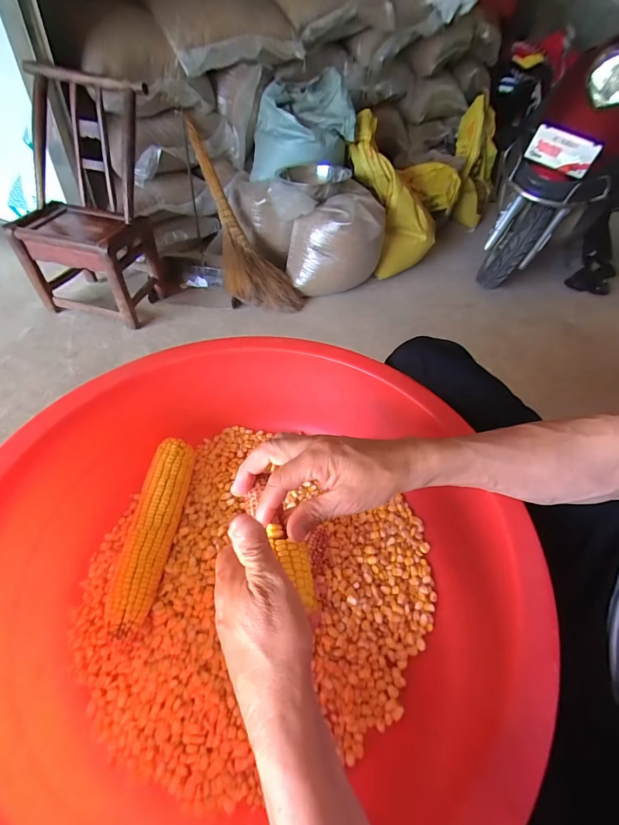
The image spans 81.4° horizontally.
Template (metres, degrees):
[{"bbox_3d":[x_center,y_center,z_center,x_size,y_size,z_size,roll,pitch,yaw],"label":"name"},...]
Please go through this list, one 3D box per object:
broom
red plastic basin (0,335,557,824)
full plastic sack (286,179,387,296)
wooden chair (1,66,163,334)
[{"bbox_3d":[-0.289,-0.719,1.392,0.264,0.102,0.759,-31,98,-30],"label":"broom"},{"bbox_3d":[-0.071,0.134,0.374,0.477,0.153,0.477,3,47,-3],"label":"red plastic basin"},{"bbox_3d":[0.110,-0.698,1.478,0.361,0.358,0.321,12,45,4],"label":"full plastic sack"},{"bbox_3d":[-0.707,-0.642,1.135,0.415,0.618,0.319,12,48,4],"label":"wooden chair"}]

